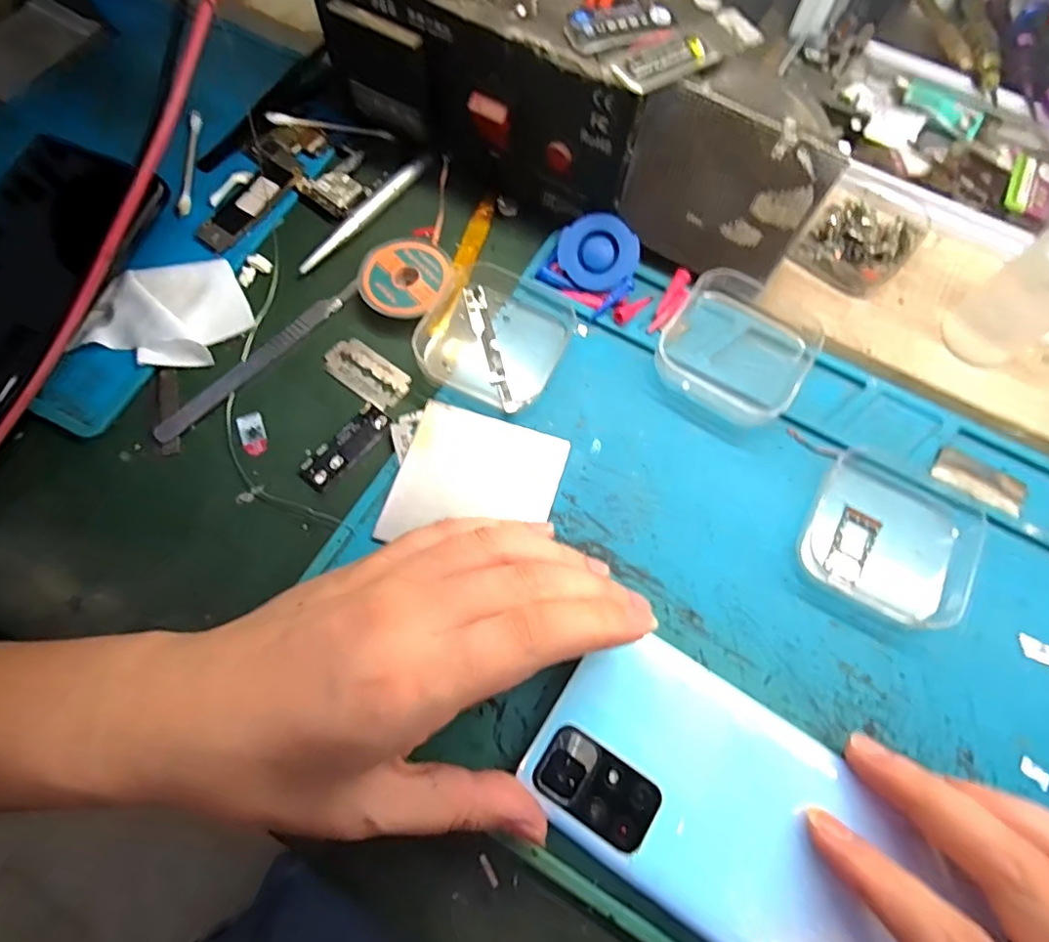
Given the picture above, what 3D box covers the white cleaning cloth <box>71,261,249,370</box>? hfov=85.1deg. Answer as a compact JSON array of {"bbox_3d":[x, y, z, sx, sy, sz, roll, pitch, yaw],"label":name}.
[{"bbox_3d":[-0.170,-0.076,0.270,0.072,0.011,0.055,-3,70,-2],"label":"white cleaning cloth"}]

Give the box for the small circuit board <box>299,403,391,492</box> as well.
[{"bbox_3d":[-0.080,-0.011,0.253,0.015,0.004,0.044,39,74,12],"label":"small circuit board"}]

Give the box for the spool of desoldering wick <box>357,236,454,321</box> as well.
[{"bbox_3d":[-0.057,-0.094,0.280,0.042,0.010,0.045,0,70,-1],"label":"spool of desoldering wick"}]

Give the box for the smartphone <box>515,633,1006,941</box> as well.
[{"bbox_3d":[0.080,0.124,0.201,0.154,0.012,0.075,32,73,10],"label":"smartphone"}]

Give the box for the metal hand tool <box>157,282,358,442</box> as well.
[{"bbox_3d":[-0.124,-0.054,0.269,0.012,0.006,0.113,39,74,12],"label":"metal hand tool"}]

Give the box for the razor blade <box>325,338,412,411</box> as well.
[{"bbox_3d":[-0.074,-0.046,0.269,0.041,0.004,0.022,35,74,11],"label":"razor blade"}]

